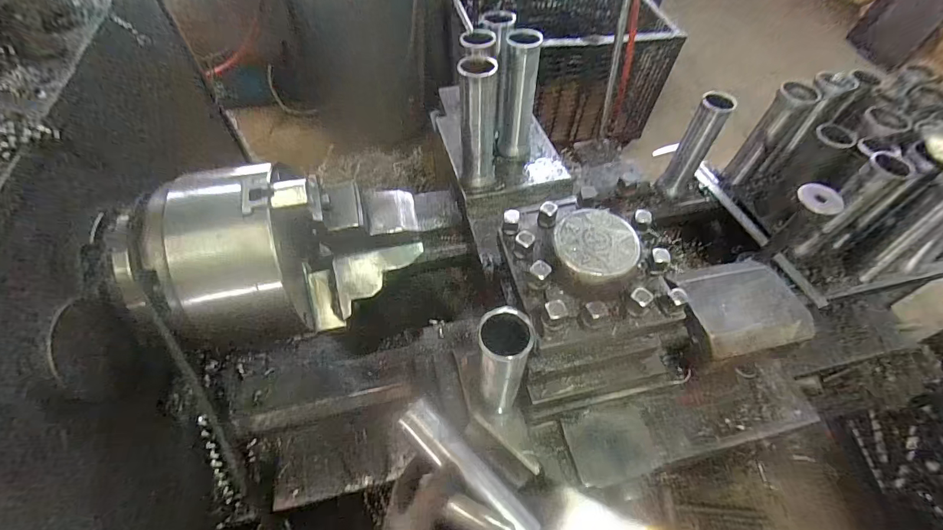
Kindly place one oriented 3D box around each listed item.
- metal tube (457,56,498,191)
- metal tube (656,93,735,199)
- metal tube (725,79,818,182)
[{"bbox_3d":[0.011,-0.202,0.602,0.055,0.184,0.055,0,54,0],"label":"metal tube"},{"bbox_3d":[0.389,-0.205,0.721,0.053,0.183,0.048,25,58,17],"label":"metal tube"},{"bbox_3d":[0.525,-0.227,0.730,0.053,0.181,0.058,-39,63,-24],"label":"metal tube"}]

